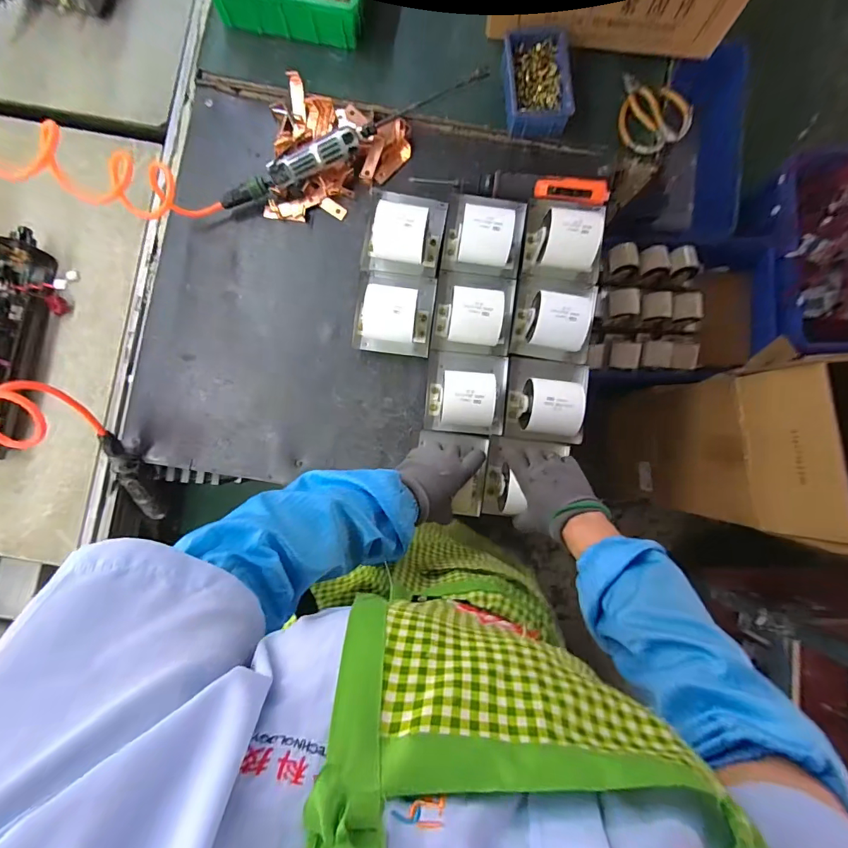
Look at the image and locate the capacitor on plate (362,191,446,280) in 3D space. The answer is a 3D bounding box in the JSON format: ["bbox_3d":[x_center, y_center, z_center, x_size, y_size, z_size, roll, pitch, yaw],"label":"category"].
[{"bbox_3d":[-0.028,-0.299,0.629,0.120,0.092,0.126,8,86,-1],"label":"capacitor on plate"}]

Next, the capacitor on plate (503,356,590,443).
[{"bbox_3d":[0.186,-0.039,0.618,0.120,0.087,0.125,8,86,-1],"label":"capacitor on plate"}]

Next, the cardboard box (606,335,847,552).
[{"bbox_3d":[0.750,0.055,1.019,0.329,0.722,0.338,4,86,-1],"label":"cardboard box"}]

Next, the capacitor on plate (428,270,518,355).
[{"bbox_3d":[0.078,-0.173,0.624,0.119,0.089,0.125,7,86,-1],"label":"capacitor on plate"}]

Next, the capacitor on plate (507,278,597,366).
[{"bbox_3d":[0.199,-0.166,0.629,0.118,0.096,0.129,8,86,-1],"label":"capacitor on plate"}]

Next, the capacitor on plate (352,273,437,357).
[{"bbox_3d":[-0.044,-0.176,0.628,0.114,0.102,0.124,7,86,-1],"label":"capacitor on plate"}]

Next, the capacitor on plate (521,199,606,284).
[{"bbox_3d":[0.217,-0.284,0.631,0.120,0.101,0.117,6,86,-1],"label":"capacitor on plate"}]

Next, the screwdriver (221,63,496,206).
[{"bbox_3d":[-0.112,-0.445,0.657,0.448,0.055,0.049,-28,88,-3],"label":"screwdriver"}]

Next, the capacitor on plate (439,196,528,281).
[{"bbox_3d":[0.093,-0.293,0.629,0.118,0.091,0.123,9,86,-1],"label":"capacitor on plate"}]

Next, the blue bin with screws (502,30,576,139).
[{"bbox_3d":[0.174,-0.530,0.660,0.104,0.052,0.145,-3,87,-2],"label":"blue bin with screws"}]

